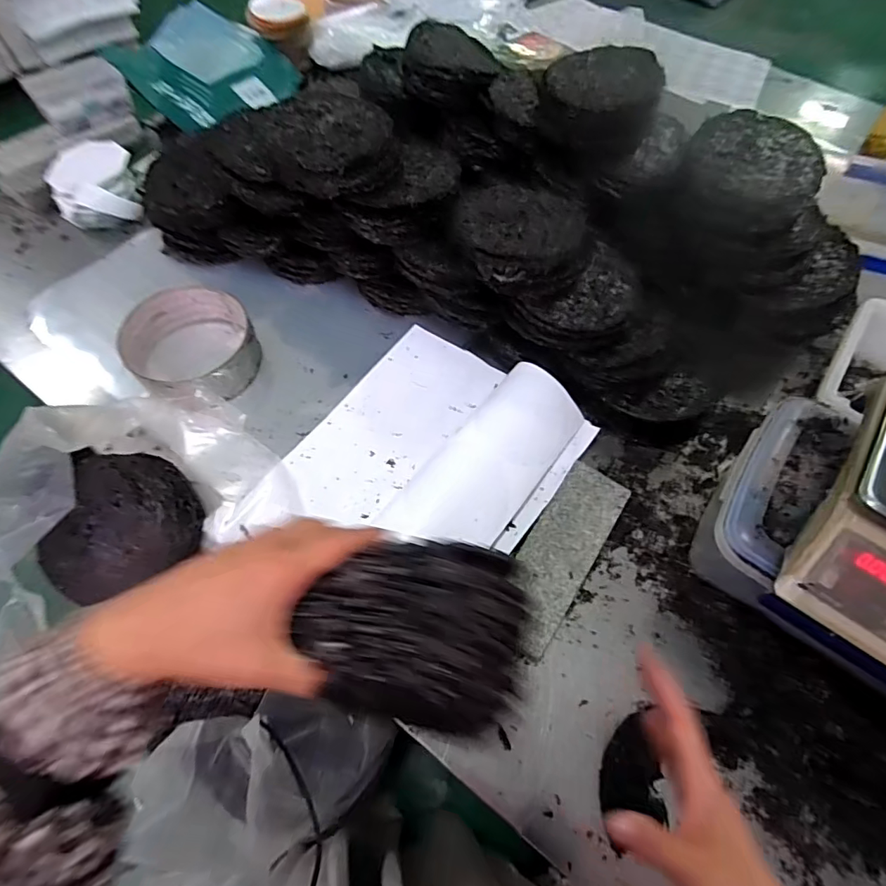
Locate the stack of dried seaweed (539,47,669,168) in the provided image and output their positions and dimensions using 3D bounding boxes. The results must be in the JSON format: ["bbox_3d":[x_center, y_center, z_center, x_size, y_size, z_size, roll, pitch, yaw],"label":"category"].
[{"bbox_3d":[0.283,-0.623,0.924,0.208,0.116,0.191,27,64,12],"label":"stack of dried seaweed"}]

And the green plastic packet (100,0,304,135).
[{"bbox_3d":[-0.585,-0.915,1.218,0.361,0.075,0.360,28,64,12],"label":"green plastic packet"}]

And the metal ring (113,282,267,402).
[{"bbox_3d":[-0.428,-0.164,0.863,0.198,0.095,0.212,1,62,-2],"label":"metal ring"}]

